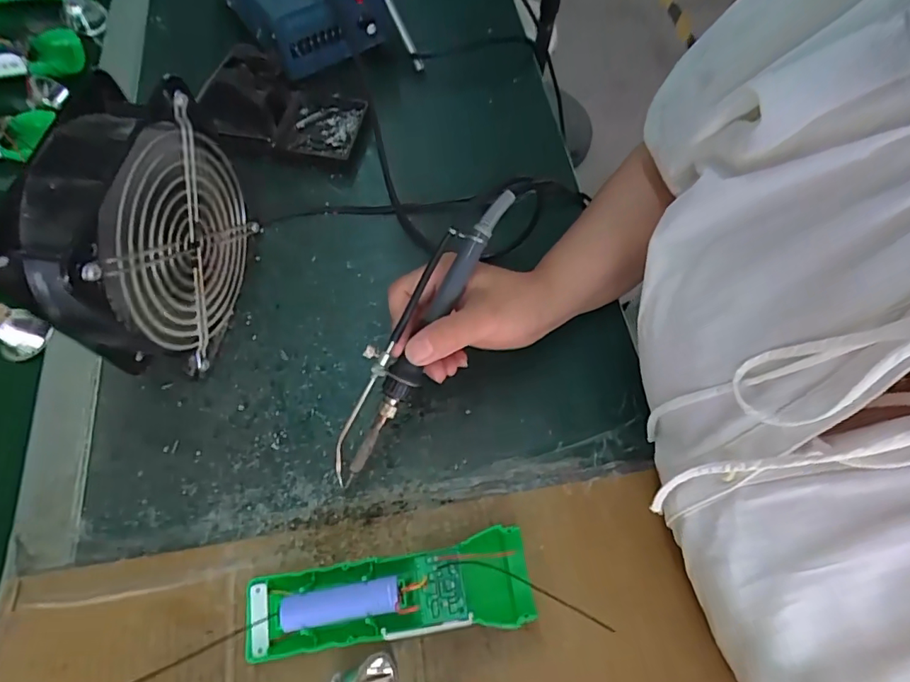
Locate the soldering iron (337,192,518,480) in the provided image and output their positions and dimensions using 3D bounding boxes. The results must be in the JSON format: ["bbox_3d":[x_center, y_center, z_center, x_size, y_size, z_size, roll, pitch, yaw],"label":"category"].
[{"bbox_3d":[-0.025,-0.004,0.315,0.029,0.023,0.203,30,92,15],"label":"soldering iron"}]

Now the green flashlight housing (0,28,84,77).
[{"bbox_3d":[-0.395,-0.238,0.435,0.144,0.040,0.034,-6,65,-2],"label":"green flashlight housing"}]

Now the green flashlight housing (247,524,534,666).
[{"bbox_3d":[-0.037,0.146,0.292,0.157,0.029,0.045,-9,65,-3],"label":"green flashlight housing"}]

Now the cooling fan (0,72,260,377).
[{"bbox_3d":[-0.184,-0.054,0.317,0.055,0.155,0.137,13,66,7],"label":"cooling fan"}]

